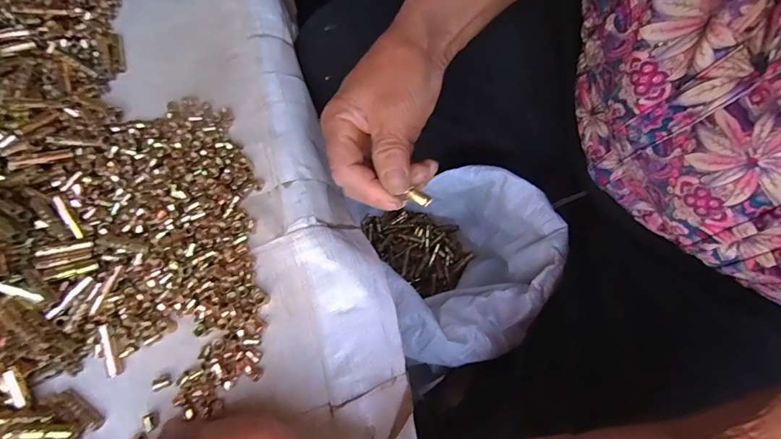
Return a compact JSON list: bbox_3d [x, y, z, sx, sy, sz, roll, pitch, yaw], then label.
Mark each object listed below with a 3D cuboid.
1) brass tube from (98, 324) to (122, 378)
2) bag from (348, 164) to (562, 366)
[{"bbox_3d":[-0.208,0.097,0.305,0.007,0.008,0.038,-13,92,-5],"label":"brass tube"},{"bbox_3d":[0.093,0.065,0.554,0.209,0.242,0.204,-25,74,-8],"label":"bag"}]

